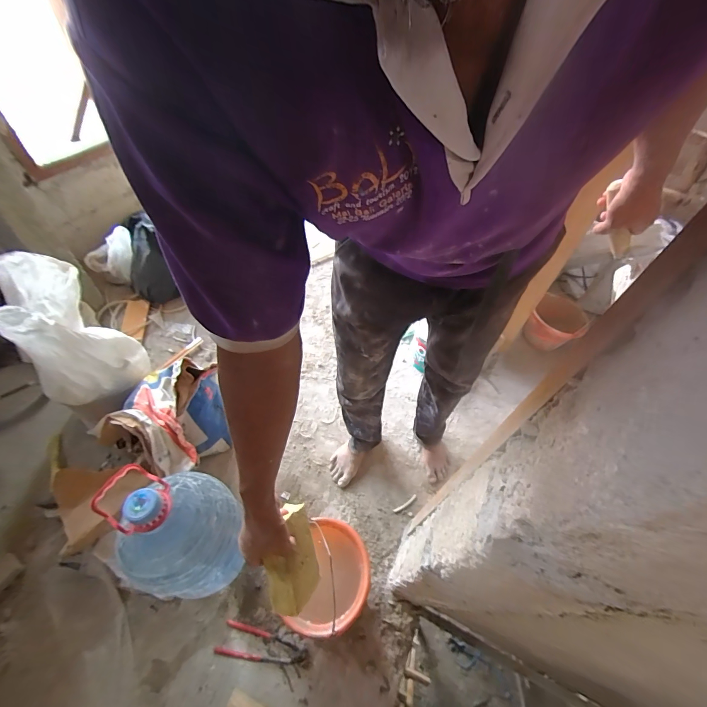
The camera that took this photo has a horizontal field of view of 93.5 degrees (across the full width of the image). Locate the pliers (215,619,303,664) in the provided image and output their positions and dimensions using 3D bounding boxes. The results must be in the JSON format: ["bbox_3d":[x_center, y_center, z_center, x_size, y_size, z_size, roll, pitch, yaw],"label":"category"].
[{"bbox_3d":[-0.224,0.718,0.817,0.213,0.020,0.065,11,52,4],"label":"pliers"}]

